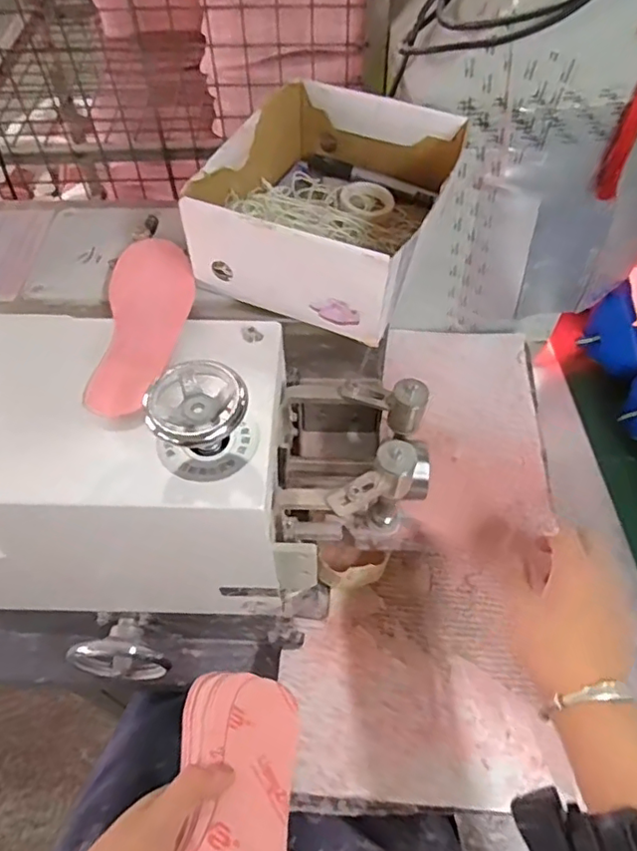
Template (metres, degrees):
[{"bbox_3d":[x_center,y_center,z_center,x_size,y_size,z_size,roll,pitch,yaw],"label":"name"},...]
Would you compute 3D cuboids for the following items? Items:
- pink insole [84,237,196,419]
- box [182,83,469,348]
[{"bbox_3d":[-0.140,-0.088,0.481,0.070,0.006,0.192,-3,56,-2],"label":"pink insole"},{"bbox_3d":[0.015,-0.206,0.517,0.179,0.074,0.230,19,59,14],"label":"box"}]

